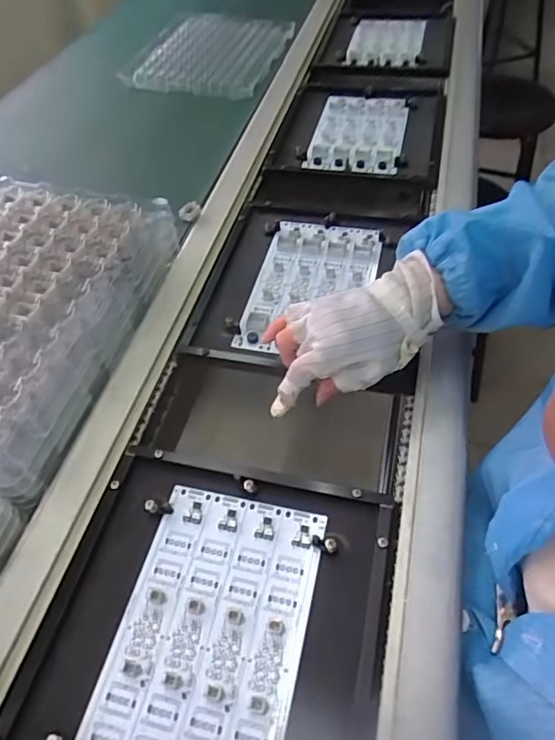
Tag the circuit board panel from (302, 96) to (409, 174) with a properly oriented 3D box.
[{"bbox_3d":[0.126,-0.367,0.796,0.131,0.014,0.219,9,54,12],"label":"circuit board panel"}]

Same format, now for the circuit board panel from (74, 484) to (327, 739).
[{"bbox_3d":[-0.049,0.188,0.369,0.128,0.004,0.208,9,54,12],"label":"circuit board panel"}]

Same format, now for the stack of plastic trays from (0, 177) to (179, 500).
[{"bbox_3d":[-0.261,-0.052,0.524,0.219,0.079,0.338,9,54,12],"label":"stack of plastic trays"}]

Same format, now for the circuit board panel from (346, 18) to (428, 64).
[{"bbox_3d":[0.217,-0.654,1.027,0.137,0.024,0.246,7,53,10],"label":"circuit board panel"}]

